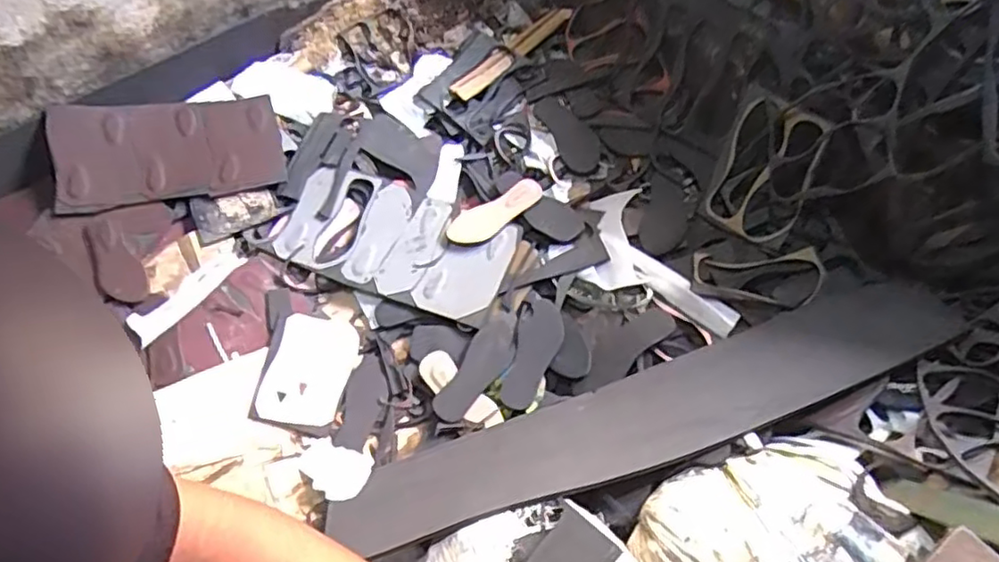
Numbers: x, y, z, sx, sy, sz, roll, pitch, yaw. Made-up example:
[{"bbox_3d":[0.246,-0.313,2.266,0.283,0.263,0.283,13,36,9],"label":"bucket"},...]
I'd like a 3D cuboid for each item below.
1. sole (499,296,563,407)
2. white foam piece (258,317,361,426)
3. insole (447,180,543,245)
[{"bbox_3d":[0.069,0.154,1.362,0.089,0.013,0.229,19,78,12],"label":"sole"},{"bbox_3d":[-0.413,0.191,1.416,0.176,0.015,0.244,7,58,5],"label":"white foam piece"},{"bbox_3d":[-0.007,-0.159,1.501,0.245,0.021,0.089,-32,67,-12],"label":"insole"}]

